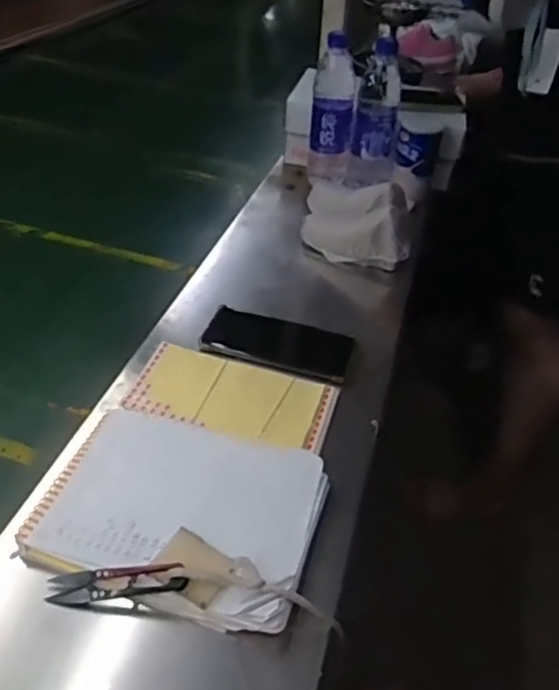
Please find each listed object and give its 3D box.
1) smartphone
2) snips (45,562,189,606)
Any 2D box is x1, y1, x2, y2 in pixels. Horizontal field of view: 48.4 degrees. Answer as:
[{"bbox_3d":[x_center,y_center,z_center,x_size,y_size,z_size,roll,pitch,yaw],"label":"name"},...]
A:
[{"bbox_3d":[-0.002,-0.002,0.691,0.164,0.014,0.070,14,52,9],"label":"smartphone"},{"bbox_3d":[-0.117,0.174,0.456,0.103,0.014,0.024,-8,42,6],"label":"snips"}]

